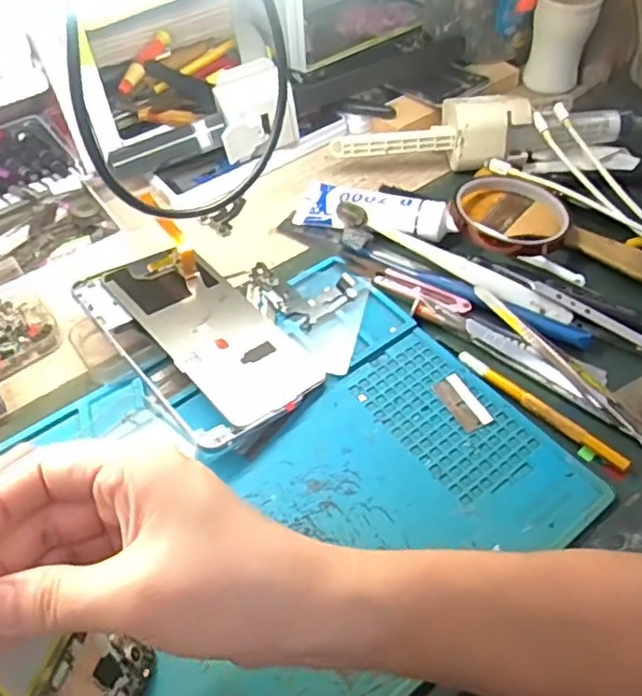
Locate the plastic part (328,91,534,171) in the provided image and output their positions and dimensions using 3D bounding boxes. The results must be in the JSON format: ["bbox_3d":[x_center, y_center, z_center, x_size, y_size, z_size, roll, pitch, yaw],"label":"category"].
[{"bbox_3d":[0.090,-0.184,0.525,0.156,0.043,0.054,3,52,5],"label":"plastic part"}]

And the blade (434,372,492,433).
[{"bbox_3d":[0.087,0.034,0.392,0.019,0.004,0.040,-26,53,-10],"label":"blade"}]

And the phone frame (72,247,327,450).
[{"bbox_3d":[-0.080,-0.010,0.412,0.095,0.008,0.157,-29,59,-30],"label":"phone frame"}]

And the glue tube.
[{"bbox_3d":[0.043,-0.106,0.492,0.121,0.033,0.044,15,54,13],"label":"glue tube"}]

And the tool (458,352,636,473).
[{"bbox_3d":[0.131,0.035,0.383,0.008,0.006,0.115,-38,60,-24],"label":"tool"}]

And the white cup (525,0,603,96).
[{"bbox_3d":[0.218,-0.285,0.582,0.054,0.078,0.042,15,54,14],"label":"white cup"}]

